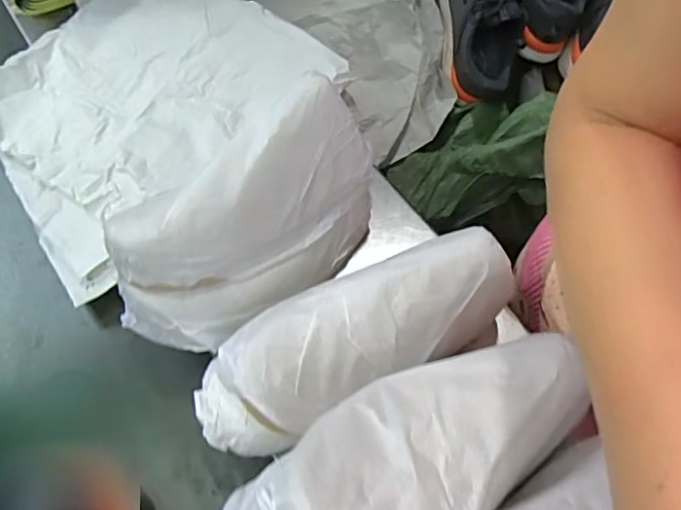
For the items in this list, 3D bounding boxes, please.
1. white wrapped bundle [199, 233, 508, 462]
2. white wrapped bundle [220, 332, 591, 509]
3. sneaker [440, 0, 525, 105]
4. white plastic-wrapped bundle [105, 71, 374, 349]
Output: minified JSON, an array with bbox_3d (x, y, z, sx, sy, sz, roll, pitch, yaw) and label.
[{"bbox_3d":[0.008,0.061,0.403,0.236,0.099,0.090,-18,61,-10],"label":"white wrapped bundle"},{"bbox_3d":[0.030,0.128,0.326,0.255,0.093,0.099,-31,64,-17],"label":"white wrapped bundle"},{"bbox_3d":[0.228,-0.403,0.877,0.121,0.119,0.289,-4,89,-2],"label":"sneaker"},{"bbox_3d":[-0.073,-0.025,0.440,0.221,0.130,0.096,-32,64,-17],"label":"white plastic-wrapped bundle"}]

